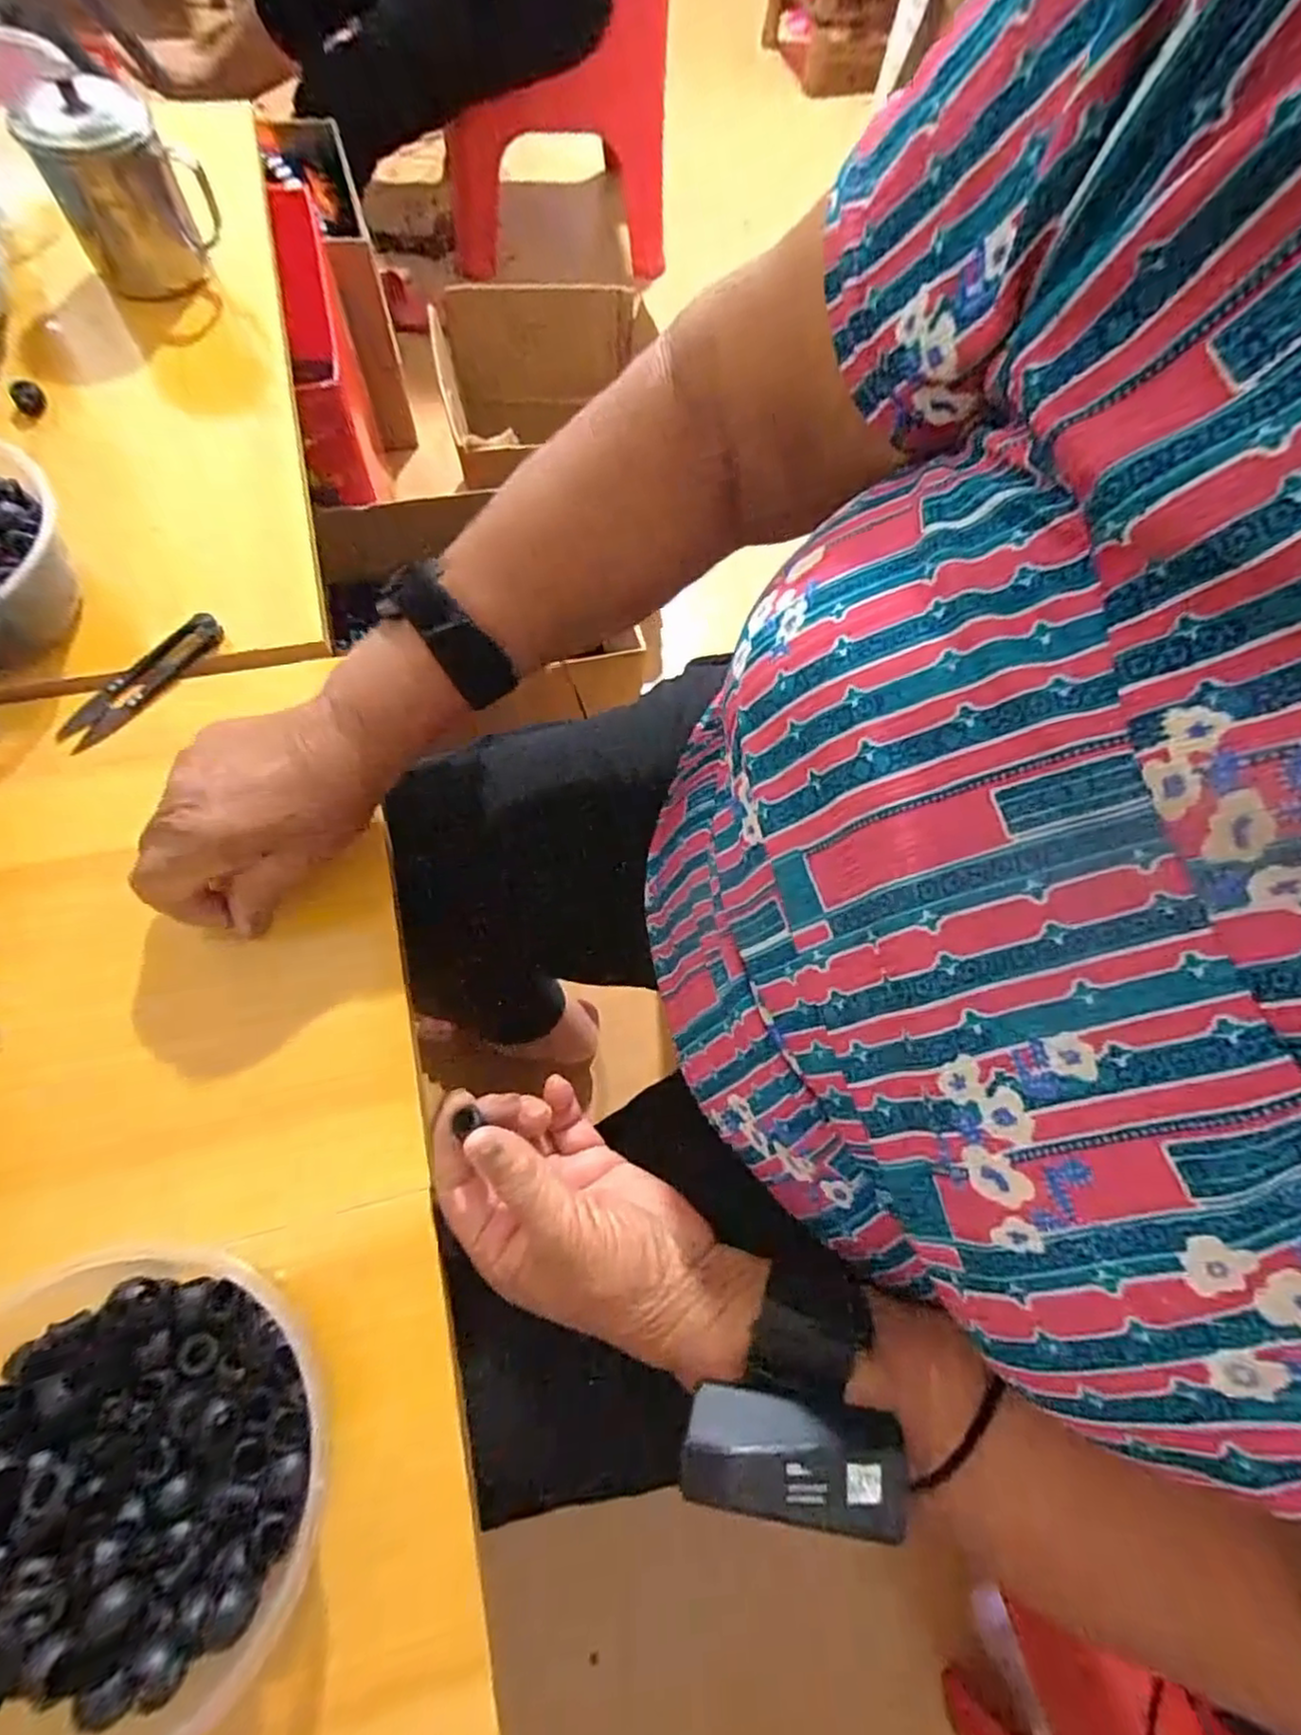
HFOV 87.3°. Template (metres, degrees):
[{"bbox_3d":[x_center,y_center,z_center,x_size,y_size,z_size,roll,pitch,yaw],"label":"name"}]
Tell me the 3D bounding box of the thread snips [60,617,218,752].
[{"bbox_3d":[-0.282,-0.104,0.379,0.023,0.010,0.100,35,69,12],"label":"thread snips"}]

